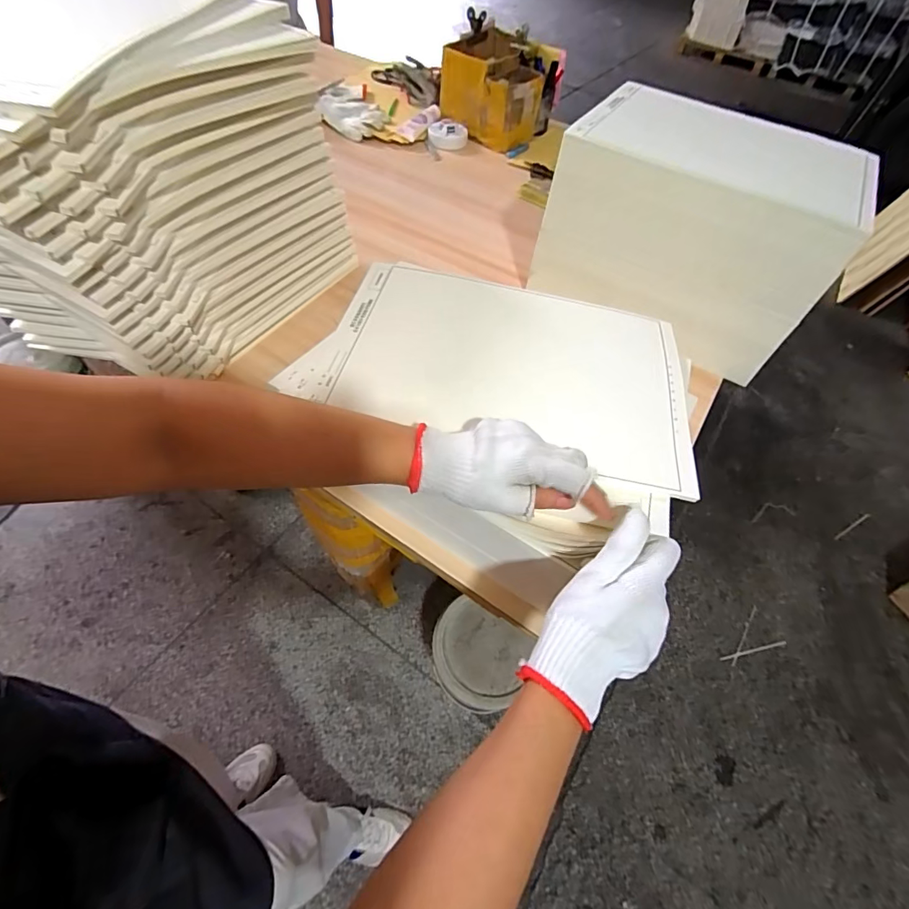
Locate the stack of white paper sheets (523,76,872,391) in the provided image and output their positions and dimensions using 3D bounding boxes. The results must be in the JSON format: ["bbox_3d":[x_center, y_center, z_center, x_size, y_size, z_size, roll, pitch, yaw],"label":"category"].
[{"bbox_3d":[0.357,-0.342,0.692,0.383,0.234,0.266,33,60,17],"label":"stack of white paper sheets"}]

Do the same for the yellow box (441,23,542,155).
[{"bbox_3d":[0.103,-0.906,1.141,0.230,0.164,0.231,38,61,19],"label":"yellow box"}]

